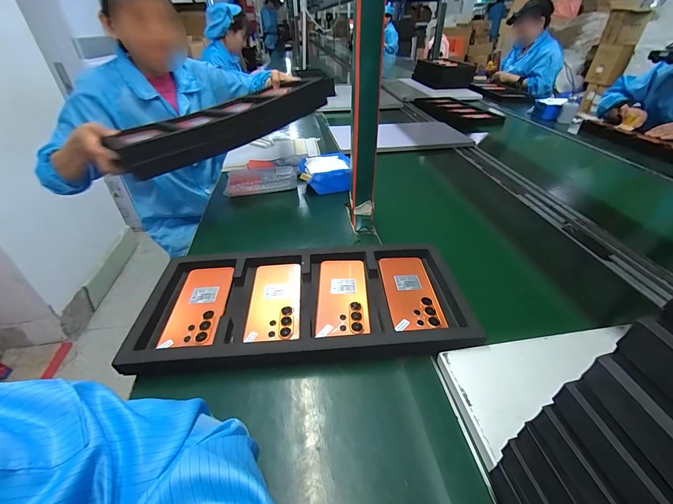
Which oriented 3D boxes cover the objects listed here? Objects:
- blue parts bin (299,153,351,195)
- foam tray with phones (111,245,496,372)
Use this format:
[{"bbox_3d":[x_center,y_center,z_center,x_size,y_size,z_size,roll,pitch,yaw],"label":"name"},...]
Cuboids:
[{"bbox_3d":[-0.029,-0.210,0.849,0.131,0.068,0.125,-7,37,-8],"label":"blue parts bin"},{"bbox_3d":[-0.042,0.076,0.487,0.480,0.035,0.212,-4,37,-3],"label":"foam tray with phones"}]

